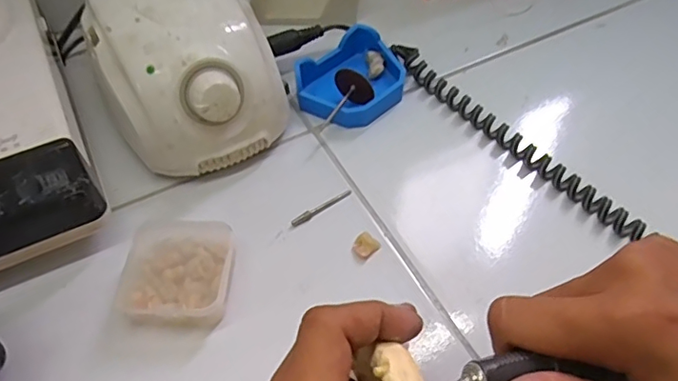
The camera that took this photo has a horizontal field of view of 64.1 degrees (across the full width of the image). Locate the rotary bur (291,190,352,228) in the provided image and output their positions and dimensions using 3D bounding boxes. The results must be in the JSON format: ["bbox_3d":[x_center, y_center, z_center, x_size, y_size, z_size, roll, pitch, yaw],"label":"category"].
[{"bbox_3d":[-0.010,0.010,0.335,0.043,0.004,0.005,-28,60,-19],"label":"rotary bur"}]

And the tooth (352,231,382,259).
[{"bbox_3d":[0.016,0.032,0.318,0.015,0.006,0.013,-37,63,-24],"label":"tooth"}]

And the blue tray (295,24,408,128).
[{"bbox_3d":[0.011,-0.082,0.387,0.062,0.029,0.077,36,61,22],"label":"blue tray"}]

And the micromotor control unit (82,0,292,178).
[{"bbox_3d":[-0.100,-0.085,0.355,0.104,0.078,0.140,-26,59,-18],"label":"micromotor control unit"}]

